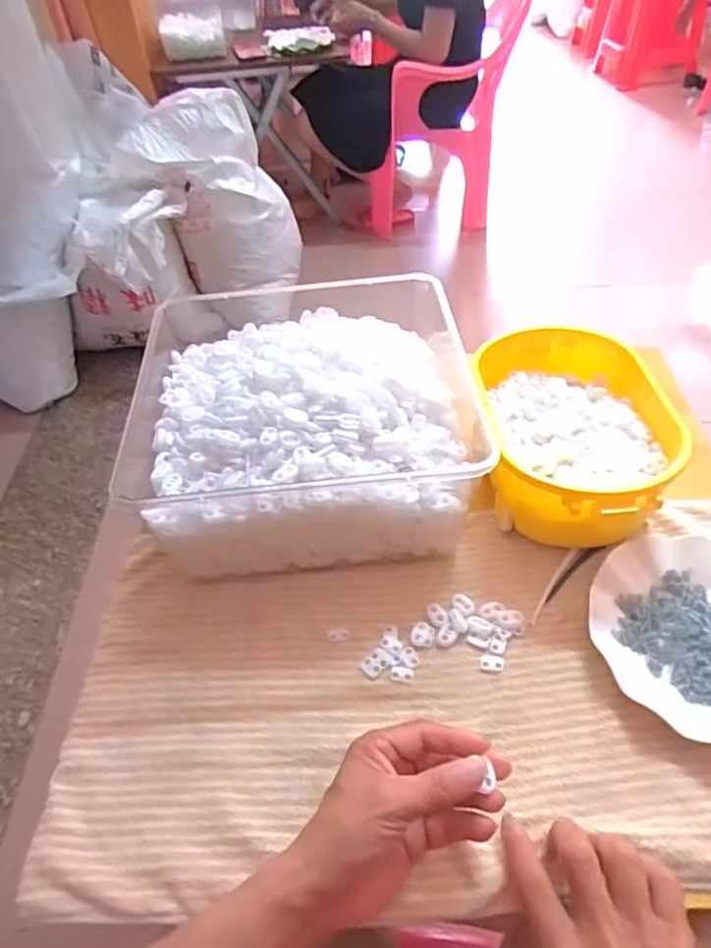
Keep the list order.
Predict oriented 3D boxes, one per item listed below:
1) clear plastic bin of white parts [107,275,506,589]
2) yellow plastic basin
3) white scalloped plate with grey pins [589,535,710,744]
[{"bbox_3d":[-0.048,-0.049,0.623,0.304,0.139,0.282,-8,47,-2],"label":"clear plastic bin of white parts"},{"bbox_3d":[0.207,-0.033,0.619,0.158,0.096,0.255,0,48,4],"label":"yellow plastic basin"},{"bbox_3d":[0.286,0.131,0.512,0.177,0.022,0.176,-2,47,3],"label":"white scalloped plate with grey pins"}]

